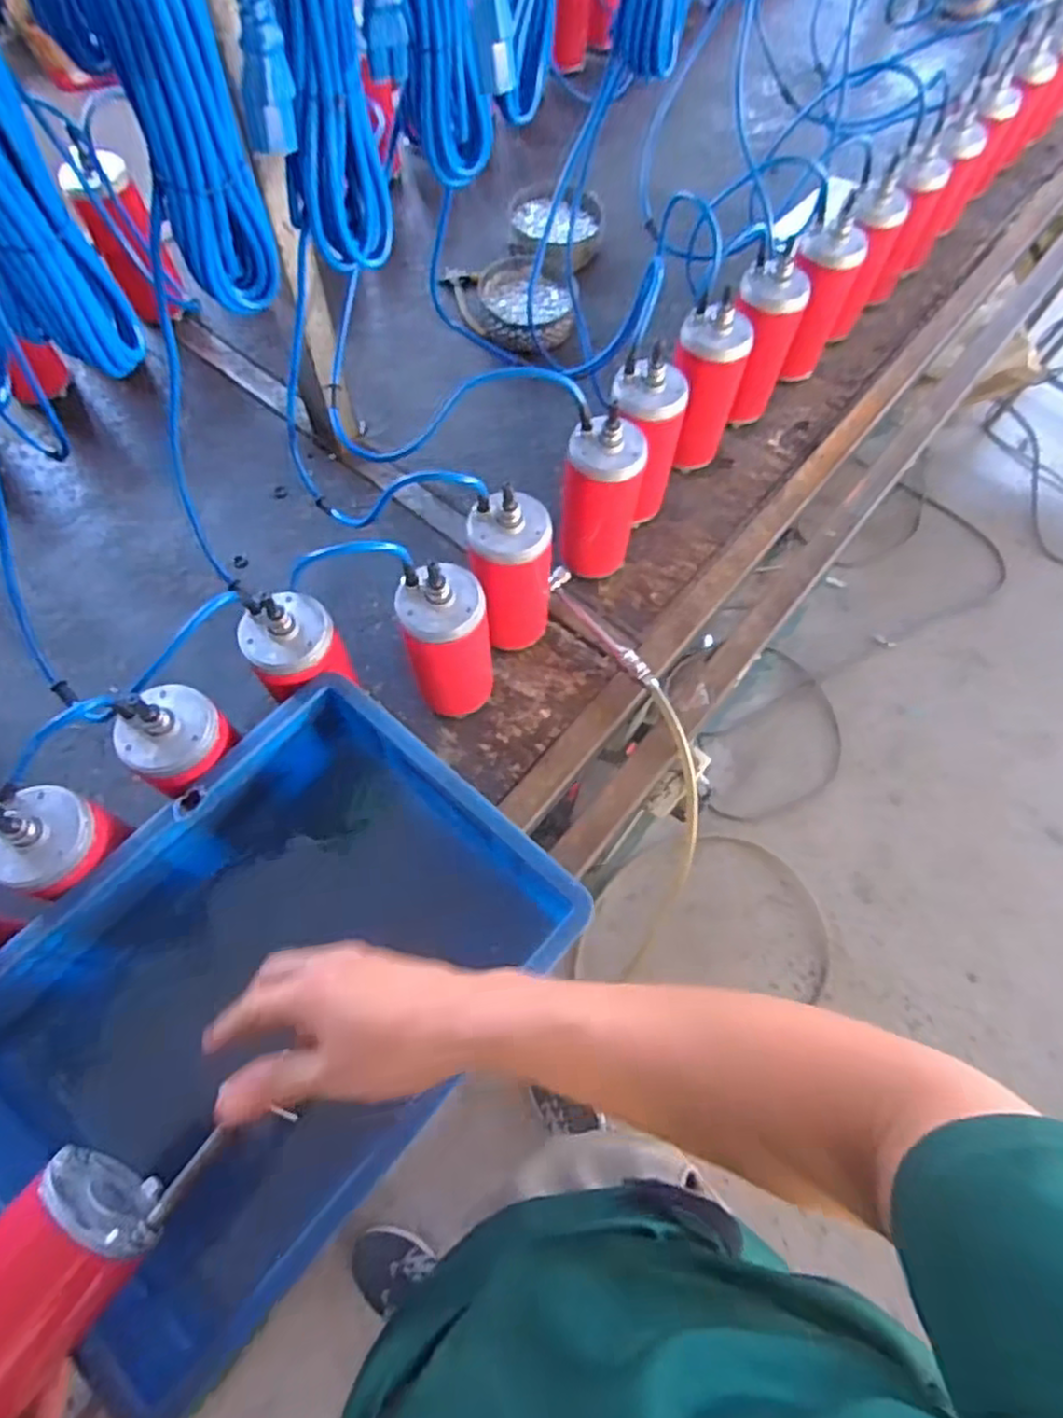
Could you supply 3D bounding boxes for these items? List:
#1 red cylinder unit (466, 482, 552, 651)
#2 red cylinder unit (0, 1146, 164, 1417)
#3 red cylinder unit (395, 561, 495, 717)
[{"bbox_3d":[-0.020,-0.129,0.693,0.080,0.196,0.061,-1,65,-2],"label":"red cylinder unit"},{"bbox_3d":[-0.276,0.319,0.369,0.069,0.072,0.141,32,65,13],"label":"red cylinder unit"},{"bbox_3d":[-0.078,-0.062,0.666,0.086,0.194,0.076,-18,67,-9],"label":"red cylinder unit"}]

